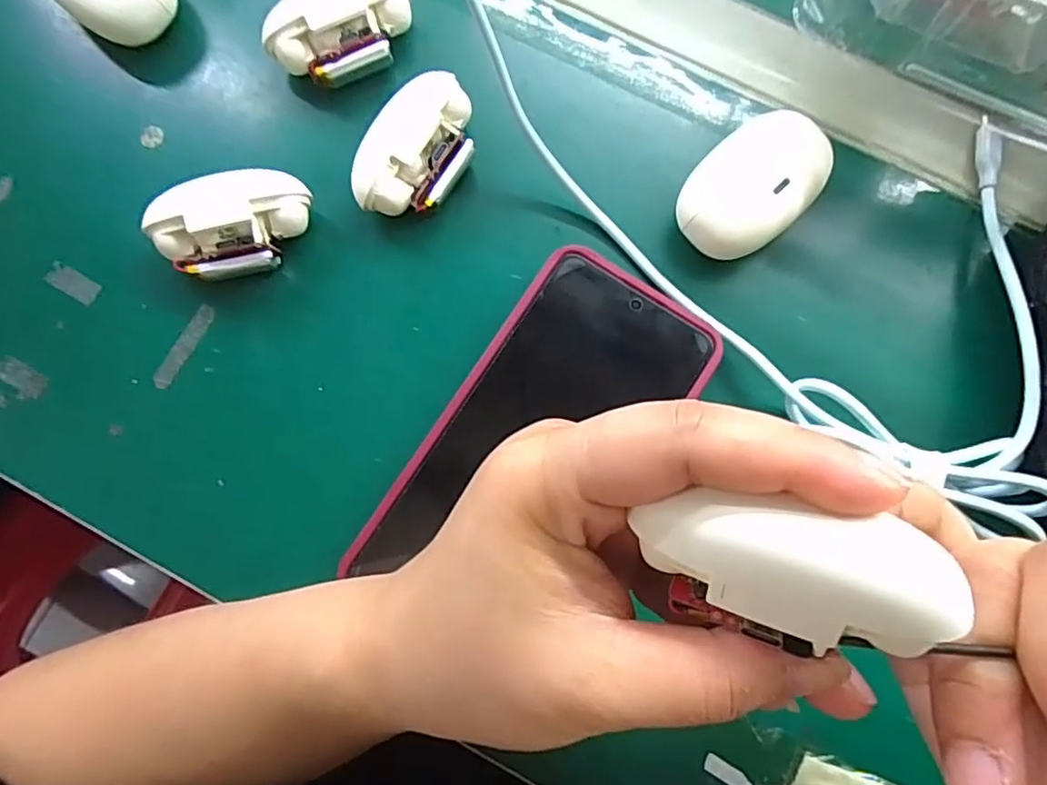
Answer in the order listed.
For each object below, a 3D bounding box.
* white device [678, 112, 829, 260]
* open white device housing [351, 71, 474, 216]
[{"bbox_3d":[0.094,-0.084,0.262,0.065,0.027,0.042,-44,84,-7],"label":"white device"},{"bbox_3d":[-0.043,-0.101,0.265,0.036,0.028,0.065,32,82,5],"label":"open white device housing"}]

